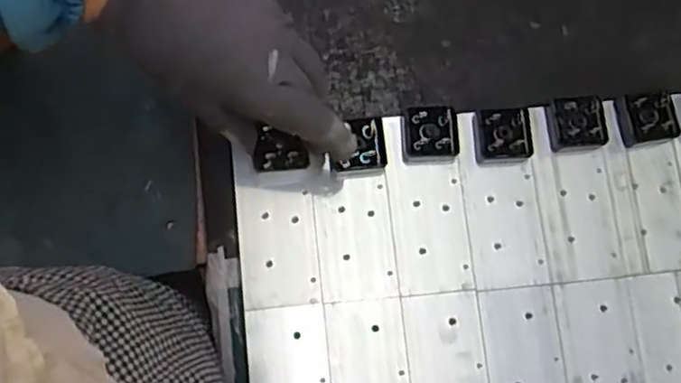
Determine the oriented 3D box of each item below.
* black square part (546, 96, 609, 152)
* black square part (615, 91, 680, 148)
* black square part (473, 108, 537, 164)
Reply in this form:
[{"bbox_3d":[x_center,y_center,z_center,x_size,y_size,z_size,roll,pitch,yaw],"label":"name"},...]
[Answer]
[{"bbox_3d":[0.158,-0.044,0.452,0.034,0.019,0.035,-3,80,-5],"label":"black square part"},{"bbox_3d":[0.208,-0.050,0.455,0.031,0.021,0.034,-2,80,-5],"label":"black square part"},{"bbox_3d":[0.108,-0.037,0.446,0.036,0.015,0.037,-2,80,-5],"label":"black square part"}]

